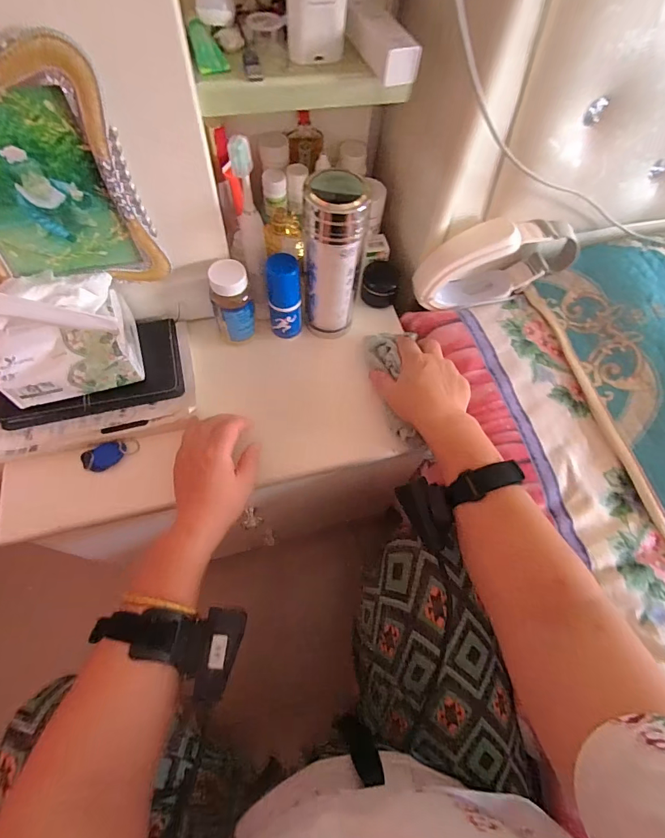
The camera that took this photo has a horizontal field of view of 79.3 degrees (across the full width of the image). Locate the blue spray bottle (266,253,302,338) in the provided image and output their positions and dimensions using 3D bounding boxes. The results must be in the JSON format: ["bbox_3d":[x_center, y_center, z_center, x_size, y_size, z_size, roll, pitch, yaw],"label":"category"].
[{"bbox_3d":[-0.055,-0.140,0.463,0.037,0.093,0.043,-5,64,-6],"label":"blue spray bottle"}]

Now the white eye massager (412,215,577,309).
[{"bbox_3d":[0.208,-0.202,0.496,0.203,0.083,0.064,-18,66,-12],"label":"white eye massager"}]

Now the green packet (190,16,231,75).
[{"bbox_3d":[-0.103,-0.307,0.330,0.024,0.005,0.058,-17,78,-12],"label":"green packet"}]

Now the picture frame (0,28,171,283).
[{"bbox_3d":[-0.234,-0.180,0.316,0.149,0.181,0.012,-13,65,-10],"label":"picture frame"}]

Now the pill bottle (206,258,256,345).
[{"bbox_3d":[-0.112,-0.126,0.457,0.044,0.100,0.044,-12,65,-10],"label":"pill bottle"}]

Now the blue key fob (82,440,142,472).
[{"bbox_3d":[-0.235,0.036,0.425,0.056,0.013,0.025,-22,67,-14],"label":"blue key fob"}]

